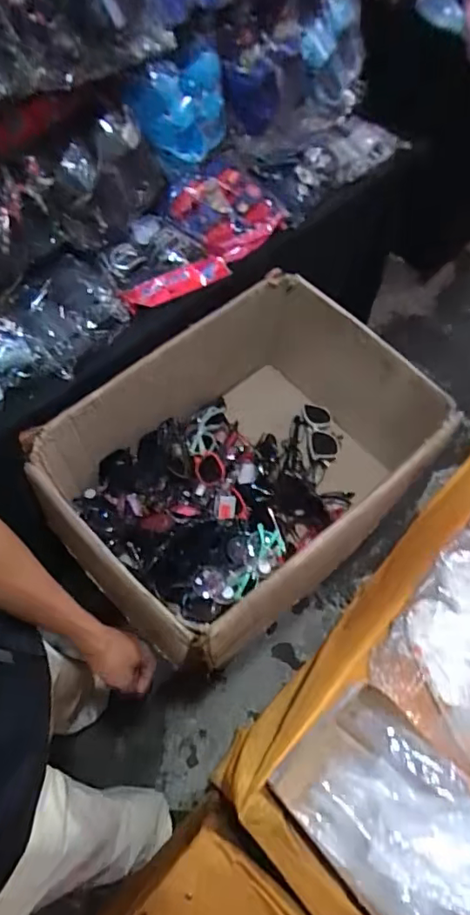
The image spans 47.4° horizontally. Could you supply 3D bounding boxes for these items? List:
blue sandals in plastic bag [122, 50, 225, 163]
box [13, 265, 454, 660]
[{"bbox_3d":[-0.079,-0.553,0.871,0.050,0.166,0.199,42,70,16],"label":"blue sandals in plastic bag"},{"bbox_3d":[0.012,0.003,0.886,0.433,0.311,0.550,39,69,14],"label":"box"}]

